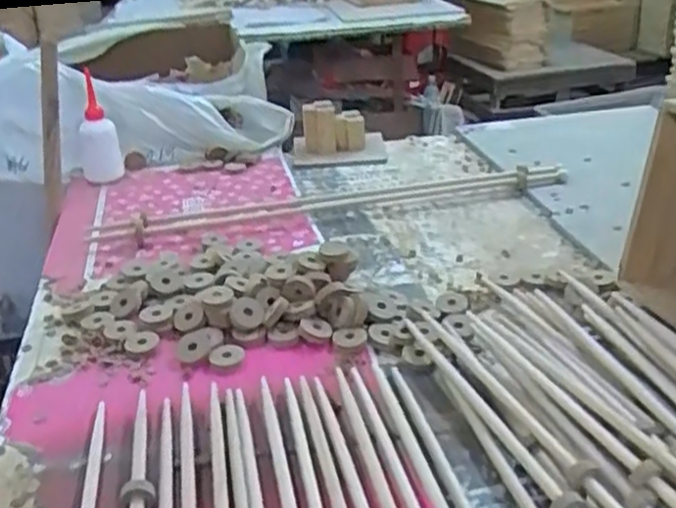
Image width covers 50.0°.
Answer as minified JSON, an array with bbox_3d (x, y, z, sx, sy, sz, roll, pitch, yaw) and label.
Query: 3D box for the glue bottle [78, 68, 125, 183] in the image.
[{"bbox_3d":[-0.392,-0.204,1.177,0.064,0.173,0.044,-10,5,-13],"label":"glue bottle"}]

